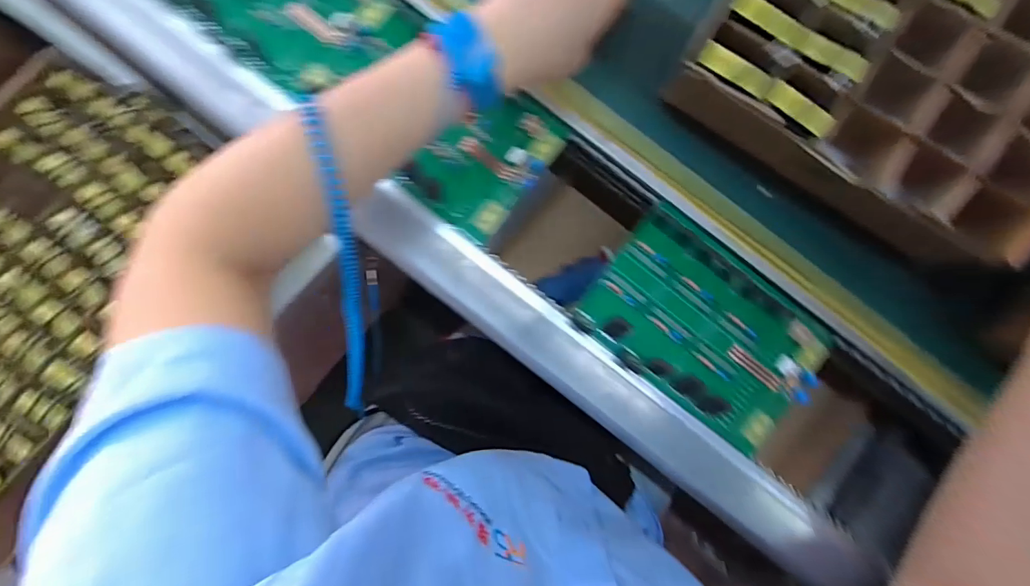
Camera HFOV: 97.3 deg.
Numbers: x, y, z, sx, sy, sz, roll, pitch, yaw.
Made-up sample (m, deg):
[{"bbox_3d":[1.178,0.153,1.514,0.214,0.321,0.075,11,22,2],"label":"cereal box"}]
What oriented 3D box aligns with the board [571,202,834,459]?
[{"bbox_3d":[0.152,0.028,0.361,0.179,0.023,0.119,38,89,1],"label":"board"}]

